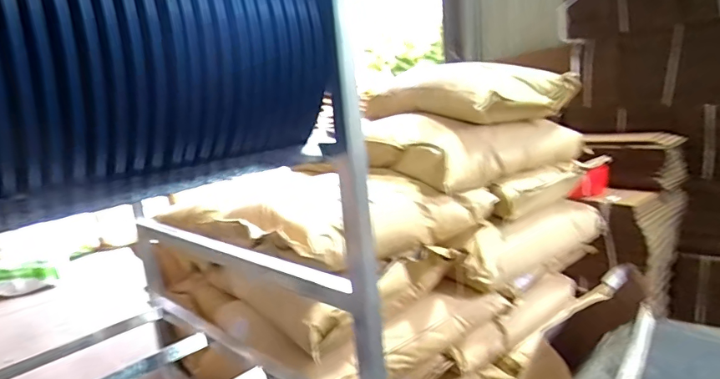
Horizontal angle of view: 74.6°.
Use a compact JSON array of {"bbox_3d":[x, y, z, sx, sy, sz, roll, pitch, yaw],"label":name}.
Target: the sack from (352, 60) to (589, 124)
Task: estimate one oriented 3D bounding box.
[{"bbox_3d":[0.331,-0.324,1.601,0.410,0.154,0.657,-14,15,-31],"label":"sack"}]

